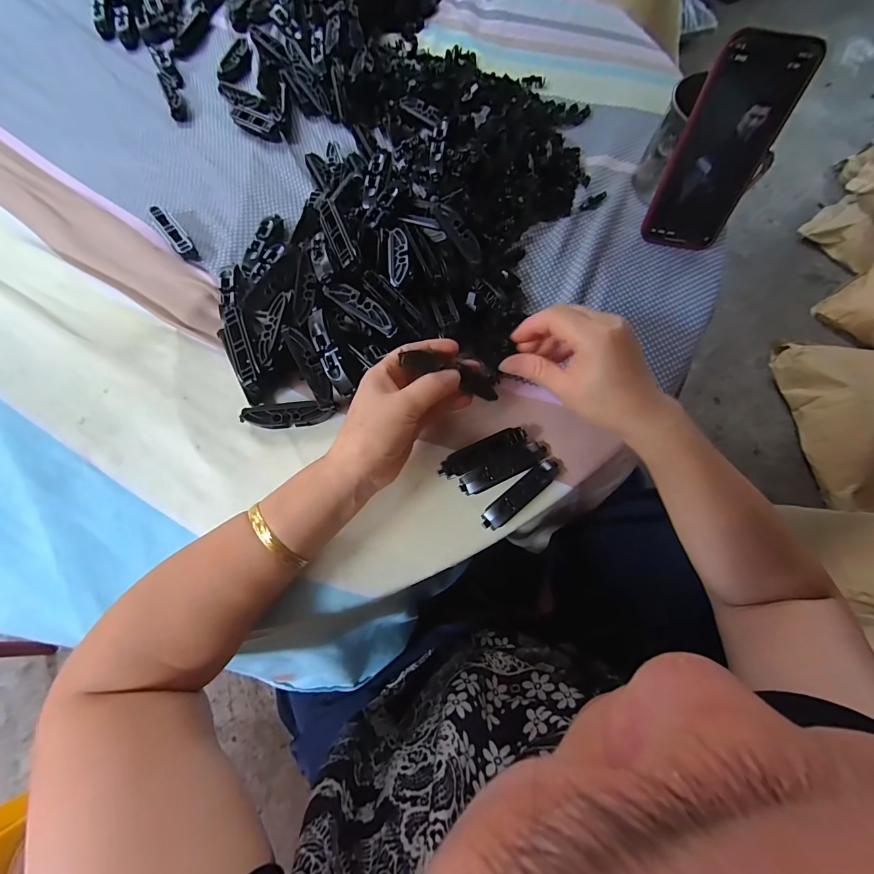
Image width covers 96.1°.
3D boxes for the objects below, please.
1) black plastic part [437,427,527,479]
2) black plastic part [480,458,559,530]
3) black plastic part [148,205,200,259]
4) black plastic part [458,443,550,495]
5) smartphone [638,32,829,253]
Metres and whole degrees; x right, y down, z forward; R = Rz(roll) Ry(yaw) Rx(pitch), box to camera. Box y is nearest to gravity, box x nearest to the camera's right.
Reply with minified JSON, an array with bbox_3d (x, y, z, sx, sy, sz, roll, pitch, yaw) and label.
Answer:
[{"bbox_3d":[0.038,0.014,0.329,0.078,0.015,0.019,-25,72,-10],"label":"black plastic part"},{"bbox_3d":[0.070,0.045,0.319,0.080,0.016,0.018,-38,75,-14],"label":"black plastic part"},{"bbox_3d":[-0.267,-0.206,0.400,0.016,0.016,0.070,-37,75,-14],"label":"black plastic part"},{"bbox_3d":[0.057,0.025,0.325,0.079,0.013,0.019,-26,73,-11],"label":"black plastic part"},{"bbox_3d":[0.260,-0.259,0.362,0.075,0.157,0.008,15,47,6],"label":"smartphone"}]

